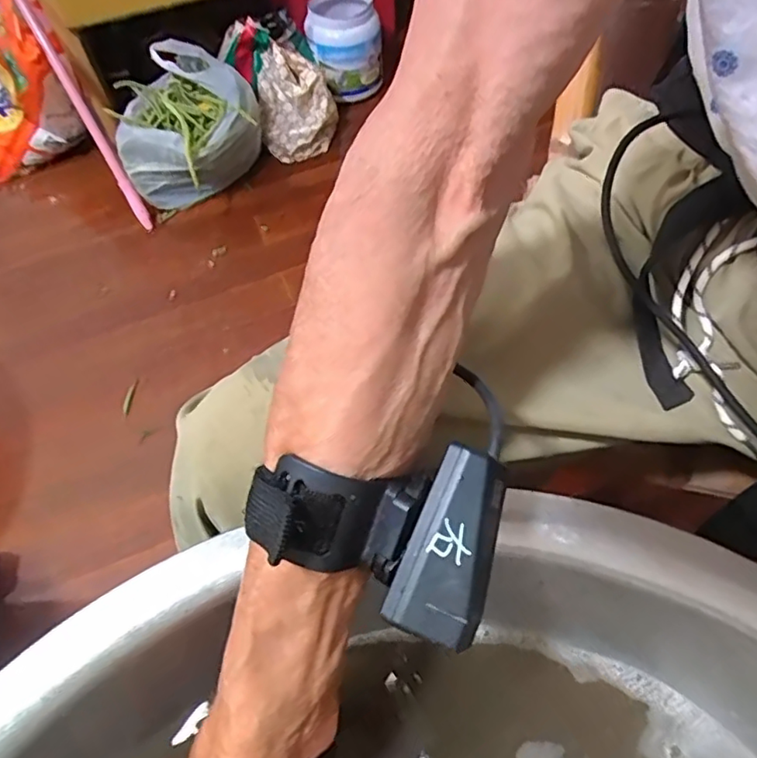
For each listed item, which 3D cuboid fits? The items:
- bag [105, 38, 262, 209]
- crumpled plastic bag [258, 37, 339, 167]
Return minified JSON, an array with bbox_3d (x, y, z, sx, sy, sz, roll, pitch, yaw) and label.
[{"bbox_3d":[-0.322,-0.421,1.007,0.189,0.204,0.222,10,59,9],"label":"bag"},{"bbox_3d":[-0.156,-0.510,1.079,0.129,0.152,0.136,-20,59,-10],"label":"crumpled plastic bag"}]

